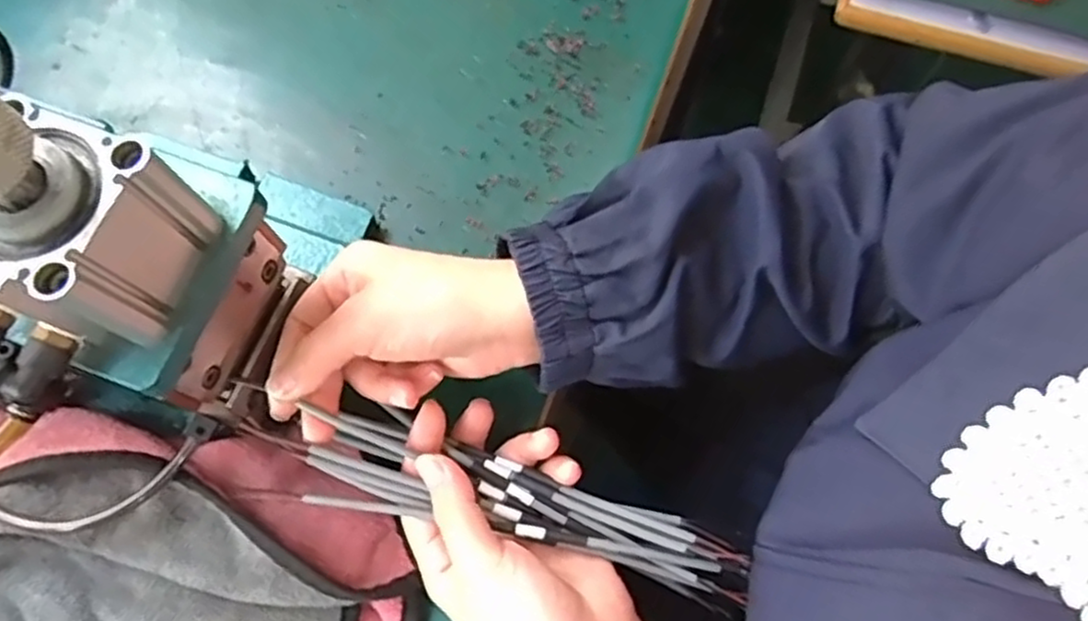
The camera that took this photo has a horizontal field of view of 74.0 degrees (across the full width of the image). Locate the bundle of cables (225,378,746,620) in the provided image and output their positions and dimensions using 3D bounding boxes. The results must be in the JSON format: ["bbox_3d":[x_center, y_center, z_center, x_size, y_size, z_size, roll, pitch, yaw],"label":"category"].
[{"bbox_3d":[-0.023,0.092,0.343,0.241,0.027,0.043,17,75,-4],"label":"bundle of cables"}]

